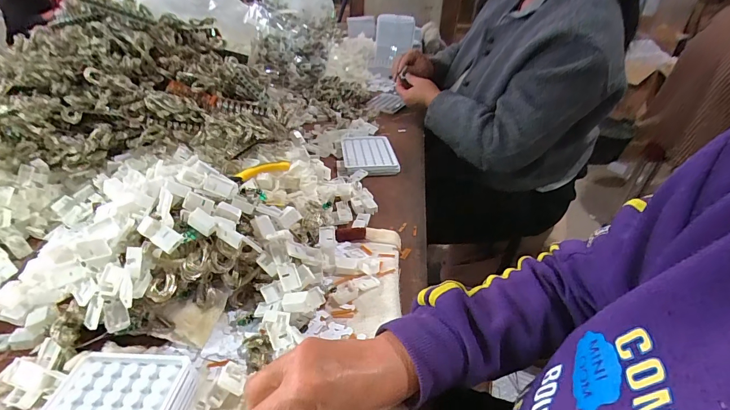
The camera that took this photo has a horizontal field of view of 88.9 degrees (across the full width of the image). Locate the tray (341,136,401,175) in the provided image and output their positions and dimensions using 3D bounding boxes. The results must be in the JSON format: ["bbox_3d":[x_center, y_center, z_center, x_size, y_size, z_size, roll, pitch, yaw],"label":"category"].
[{"bbox_3d":[0.009,-0.099,0.718,0.099,0.019,0.137,-3,34,-8],"label":"tray"}]

